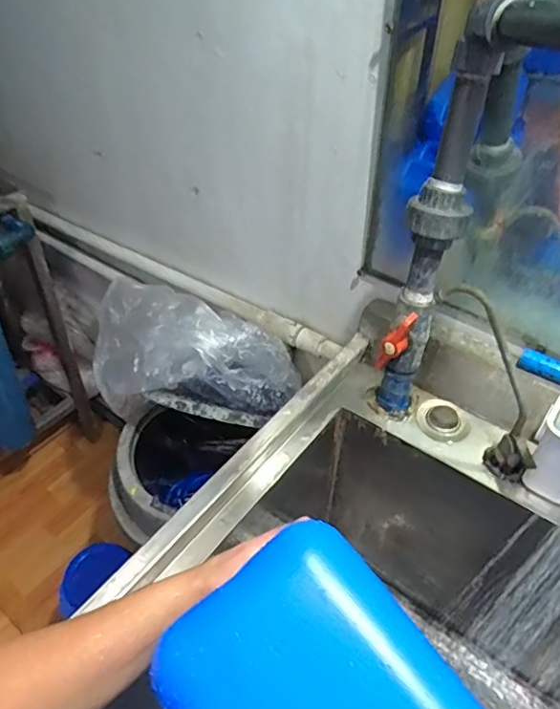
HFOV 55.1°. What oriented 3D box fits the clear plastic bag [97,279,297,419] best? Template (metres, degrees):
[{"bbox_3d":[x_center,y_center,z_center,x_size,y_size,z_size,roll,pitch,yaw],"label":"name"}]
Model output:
[{"bbox_3d":[-0.166,0.001,0.949,0.369,0.172,0.187,13,44,12],"label":"clear plastic bag"}]

